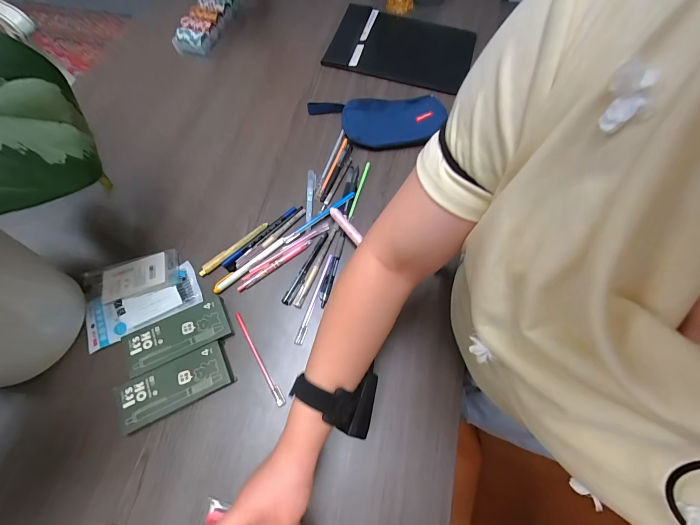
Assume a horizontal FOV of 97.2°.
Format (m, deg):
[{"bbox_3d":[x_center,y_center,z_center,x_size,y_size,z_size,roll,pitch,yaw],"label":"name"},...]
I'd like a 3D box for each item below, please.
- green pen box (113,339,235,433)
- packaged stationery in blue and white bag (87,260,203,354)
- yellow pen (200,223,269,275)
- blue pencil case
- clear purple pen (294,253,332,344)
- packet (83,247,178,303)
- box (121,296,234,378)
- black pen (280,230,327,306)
[{"bbox_3d":[-0.243,0.171,0.433,0.143,0.019,0.065,-23,69,-11],"label":"green pen box"},{"bbox_3d":[-0.322,0.065,0.481,0.167,0.009,0.079,-25,69,-12],"label":"packaged stationery in blue and white bag"},{"bbox_3d":[-0.194,-0.024,0.520,0.134,0.007,0.015,-38,72,-16],"label":"yellow pen"},{"bbox_3d":[0.059,-0.287,0.629,0.259,0.033,0.117,-9,67,-5],"label":"blue pencil case"},{"bbox_3d":[-0.056,0.057,0.497,0.012,0.006,0.154,16,67,6],"label":"clear purple pen"},{"bbox_3d":[-0.350,0.023,0.494,0.139,0.011,0.065,-15,68,-8],"label":"packet"},{"bbox_3d":[-0.256,0.107,0.458,0.145,0.009,0.069,-25,69,-11],"label":"box"},{"bbox_3d":[-0.073,0.006,0.514,0.015,0.009,0.141,24,68,9],"label":"black pen"}]

